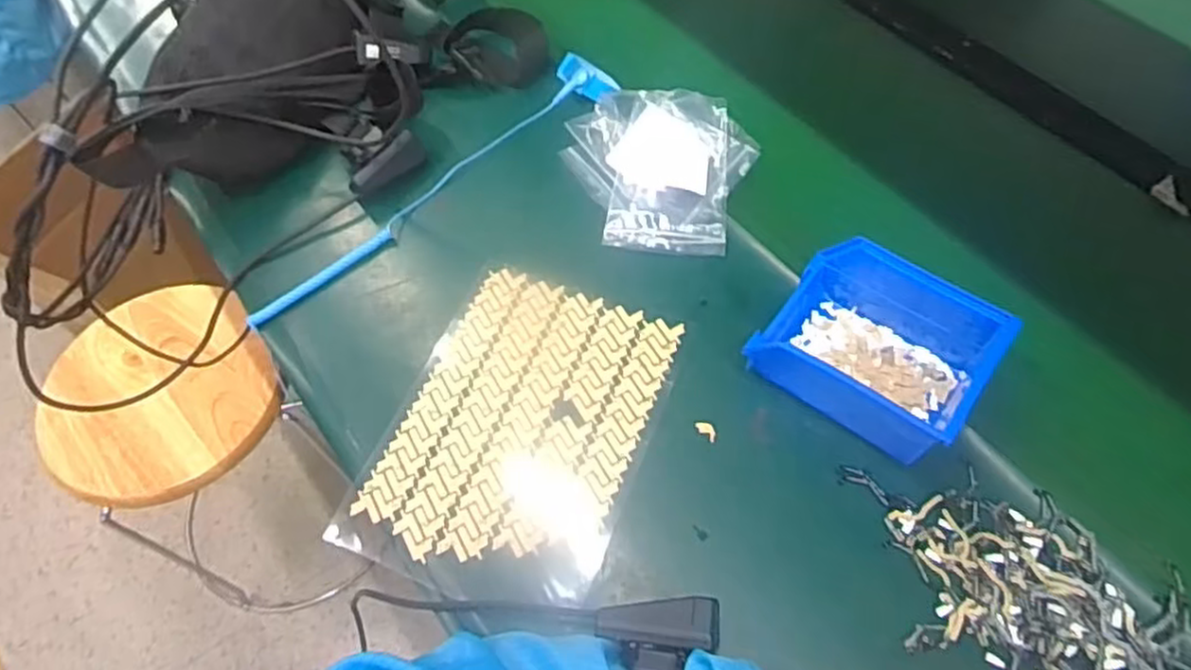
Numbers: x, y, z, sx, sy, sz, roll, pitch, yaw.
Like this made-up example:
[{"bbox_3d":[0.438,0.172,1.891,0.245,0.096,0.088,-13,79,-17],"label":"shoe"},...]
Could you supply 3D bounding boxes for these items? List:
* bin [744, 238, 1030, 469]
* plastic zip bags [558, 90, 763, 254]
[{"bbox_3d":[0.192,0.007,0.514,0.139,0.074,0.124,31,65,19],"label":"bin"},{"bbox_3d":[0.049,-0.137,0.625,0.153,0.026,0.150,9,69,6],"label":"plastic zip bags"}]

